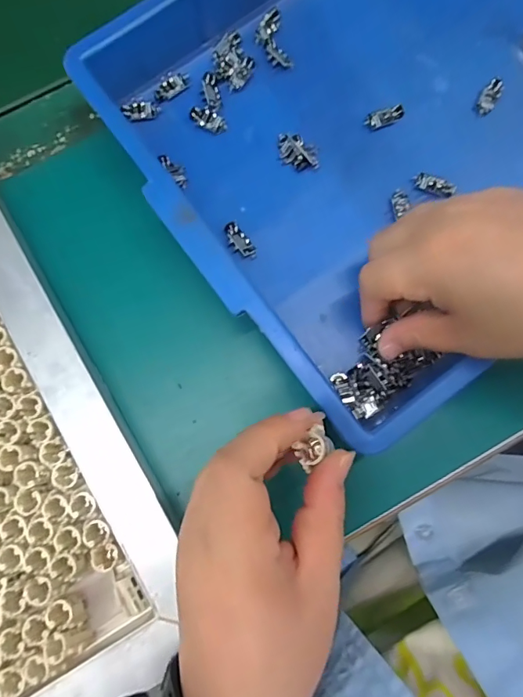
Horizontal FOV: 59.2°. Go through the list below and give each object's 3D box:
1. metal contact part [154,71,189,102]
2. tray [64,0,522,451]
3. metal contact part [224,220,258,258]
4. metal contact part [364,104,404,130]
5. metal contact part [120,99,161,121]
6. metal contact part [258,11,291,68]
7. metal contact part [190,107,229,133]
[{"bbox_3d":[-0.061,-0.177,0.309,0.026,0.004,0.016,-37,80,-6],"label":"metal contact part"},{"bbox_3d":[0.128,-0.170,0.285,0.409,0.056,0.272,-37,80,-6],"label":"tray"},{"bbox_3d":[-0.014,-0.067,0.288,0.013,0.005,0.026,-37,80,-6],"label":"metal contact part"},{"bbox_3d":[0.080,-0.151,0.300,0.025,0.005,0.010,-21,78,-3],"label":"metal contact part"},{"bbox_3d":[-0.080,-0.159,0.306,0.024,0.004,0.014,-3,78,1],"label":"metal contact part"},{"bbox_3d":[0.007,-0.208,0.311,0.019,0.005,0.042,-14,78,-2],"label":"metal contact part"},{"bbox_3d":[-0.035,-0.152,0.304,0.026,0.004,0.013,27,80,7],"label":"metal contact part"}]

